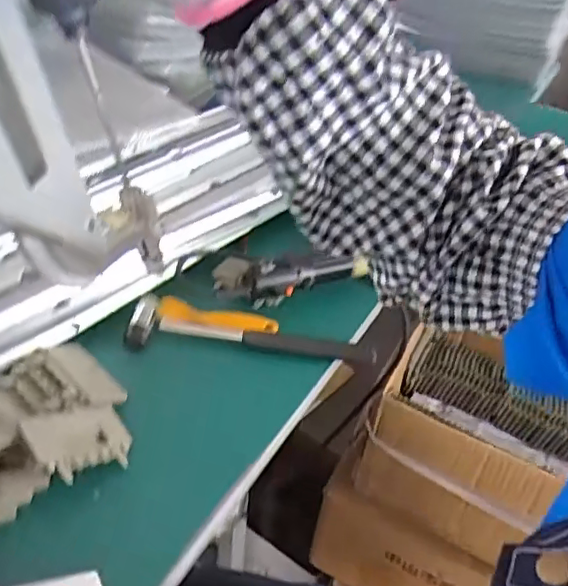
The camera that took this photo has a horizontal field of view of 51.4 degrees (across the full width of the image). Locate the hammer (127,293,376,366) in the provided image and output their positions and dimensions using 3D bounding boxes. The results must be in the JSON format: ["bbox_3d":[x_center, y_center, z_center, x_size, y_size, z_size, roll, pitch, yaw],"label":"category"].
[{"bbox_3d":[-0.029,0.039,0.584,0.242,0.029,0.054,7,38,1],"label":"hammer"}]

